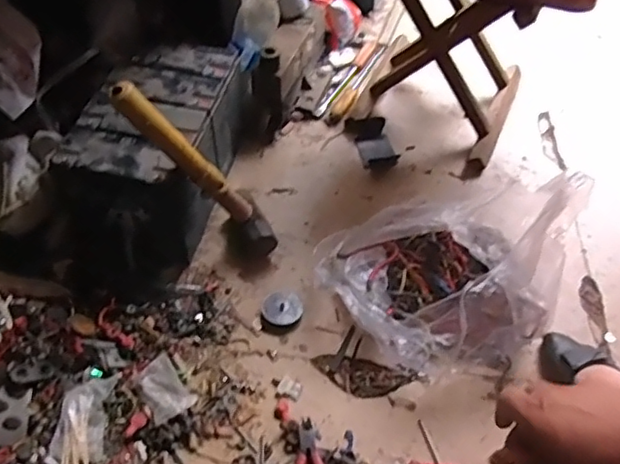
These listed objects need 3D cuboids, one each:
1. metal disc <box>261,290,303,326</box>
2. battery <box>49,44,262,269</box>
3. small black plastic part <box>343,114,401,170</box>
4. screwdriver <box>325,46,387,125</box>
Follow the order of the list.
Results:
[{"bbox_3d":[-0.039,0.107,0.827,0.057,0.004,0.049,3,63,-15],"label":"metal disc"},{"bbox_3d":[-0.221,-0.143,0.922,0.201,0.173,0.314,8,51,4],"label":"battery"},{"bbox_3d":[0.113,-0.160,1.051,0.068,0.030,0.127,-13,53,-12],"label":"small black plastic part"},{"bbox_3d":[0.097,-0.299,1.149,0.030,0.023,0.268,21,54,14],"label":"screwdriver"}]

